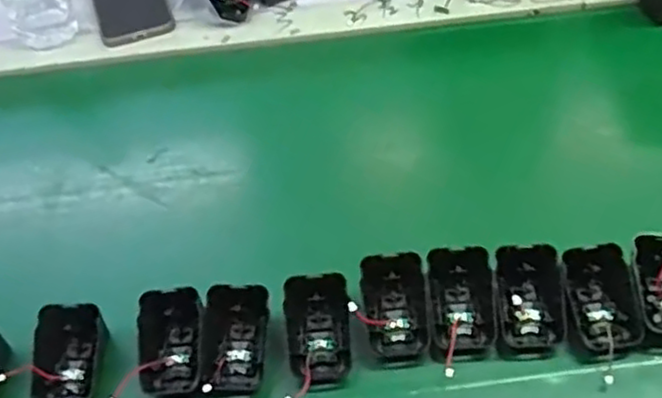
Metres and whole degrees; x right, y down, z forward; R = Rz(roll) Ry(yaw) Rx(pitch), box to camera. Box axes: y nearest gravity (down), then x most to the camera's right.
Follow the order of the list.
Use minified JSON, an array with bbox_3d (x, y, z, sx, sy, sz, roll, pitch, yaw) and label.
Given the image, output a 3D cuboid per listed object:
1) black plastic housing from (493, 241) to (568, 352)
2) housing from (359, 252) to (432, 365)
[{"bbox_3d":[0.136,0.069,0.488,0.047,0.038,0.064,-3,49,2],"label":"black plastic housing"},{"bbox_3d":[0.044,0.074,0.491,0.047,0.034,0.065,-5,49,0],"label":"housing"}]

